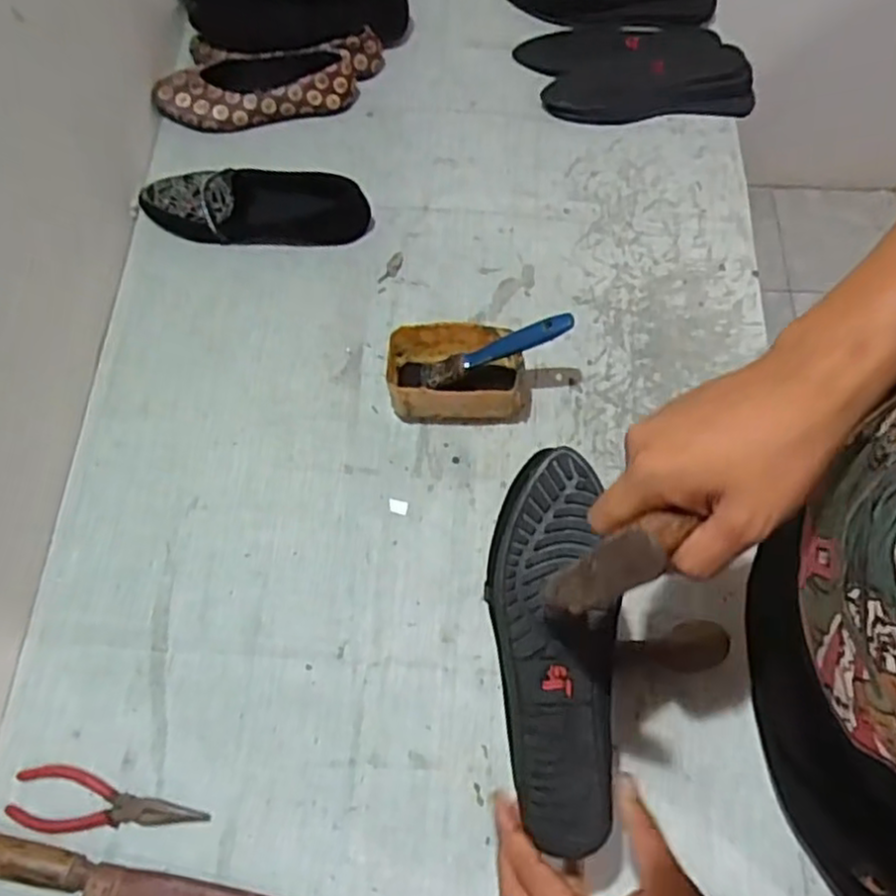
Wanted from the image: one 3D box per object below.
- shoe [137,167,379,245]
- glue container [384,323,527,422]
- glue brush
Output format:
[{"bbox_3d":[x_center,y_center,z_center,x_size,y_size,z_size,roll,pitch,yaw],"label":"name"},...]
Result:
[{"bbox_3d":[-0.212,-0.267,0.764,0.249,0.057,0.080,3,67,2],"label":"shoe"},{"bbox_3d":[0.012,-0.068,0.677,0.132,0.064,0.076,0,67,1],"label":"glue container"},{"bbox_3d":[0.042,-0.091,0.658,0.157,0.012,0.029,-18,63,32],"label":"glue brush"}]

